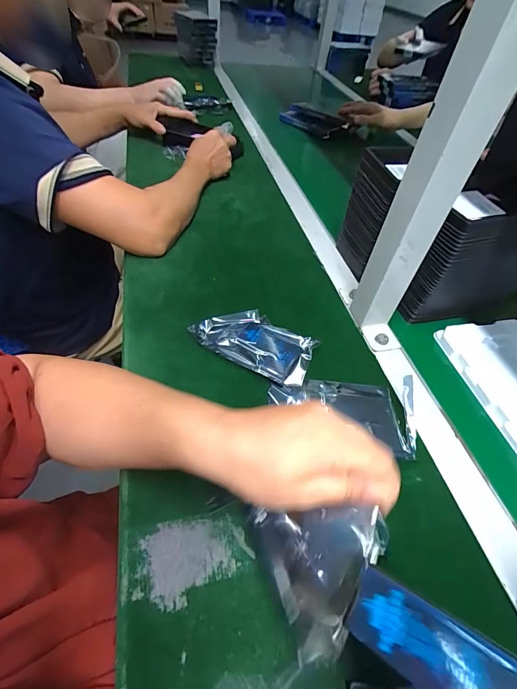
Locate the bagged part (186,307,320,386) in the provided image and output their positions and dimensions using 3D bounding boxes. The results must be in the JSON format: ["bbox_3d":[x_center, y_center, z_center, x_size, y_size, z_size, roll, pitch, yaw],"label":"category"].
[{"bbox_3d":[-0.006,-0.007,0.402,0.142,0.024,0.075,22,50,12],"label":"bagged part"}]

